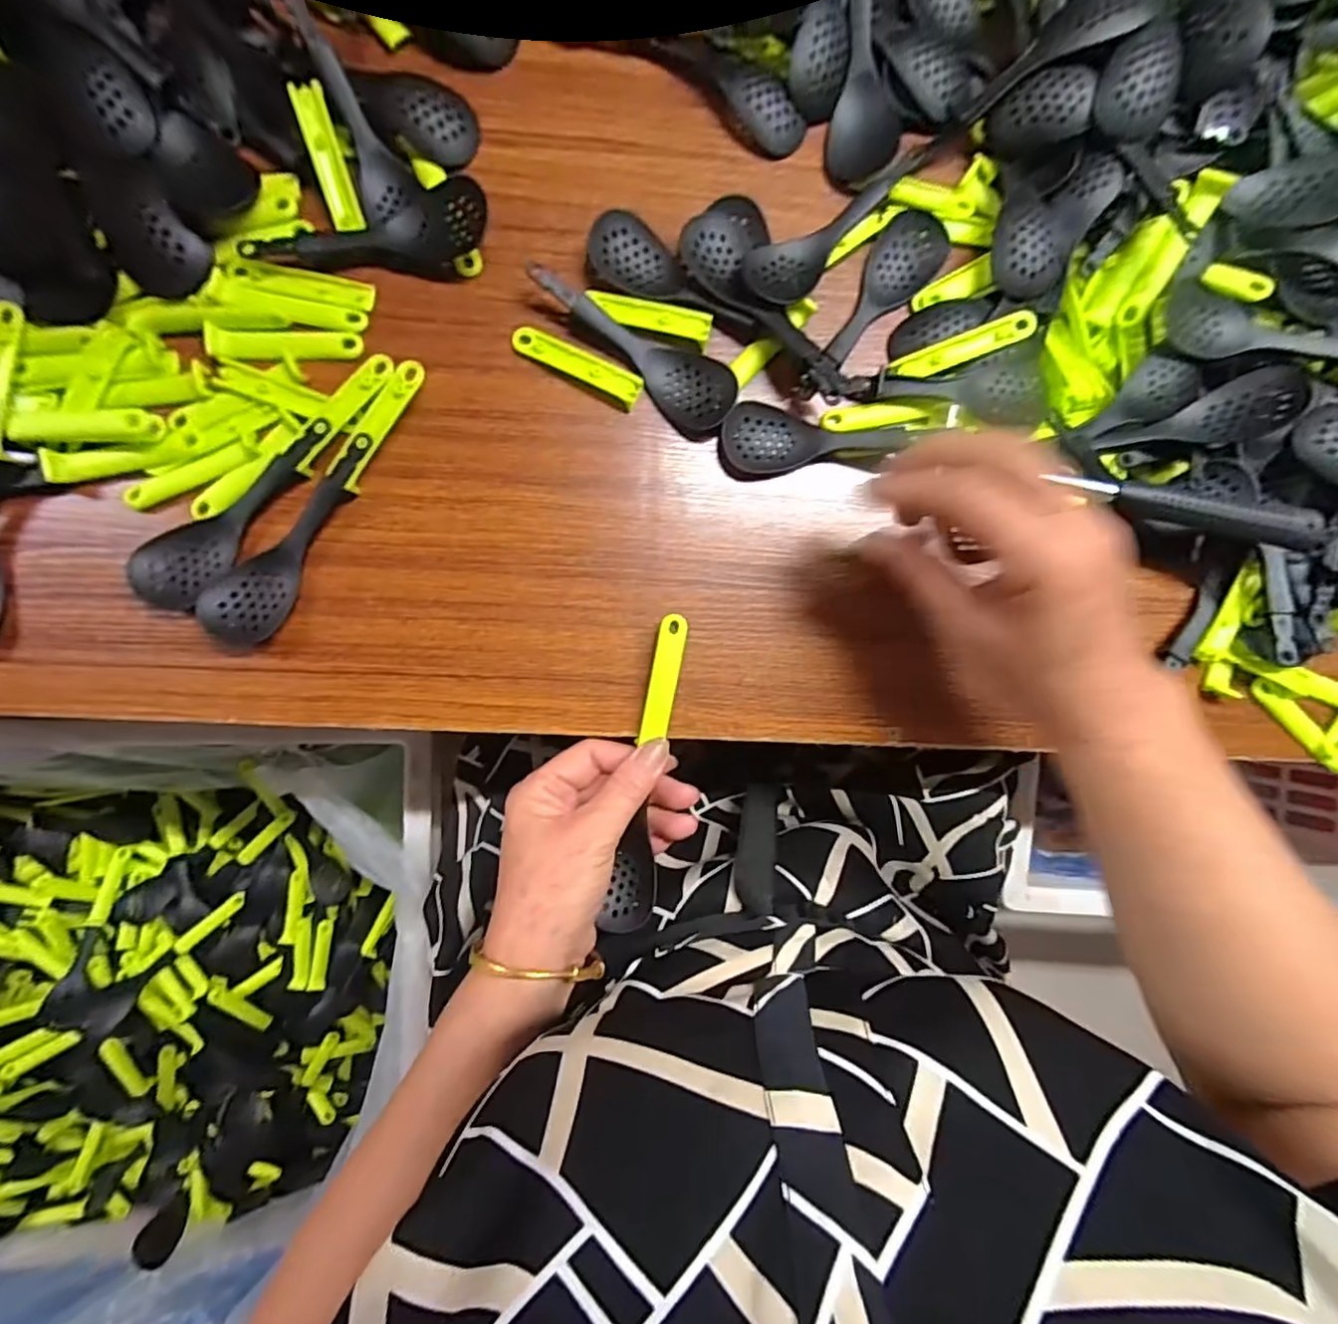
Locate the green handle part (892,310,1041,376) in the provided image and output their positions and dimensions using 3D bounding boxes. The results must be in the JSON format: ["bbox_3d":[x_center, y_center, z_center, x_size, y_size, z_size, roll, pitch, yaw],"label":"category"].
[{"bbox_3d":[0.167,-0.179,0.346,0.076,0.004,0.016,-17,92,11],"label":"green handle part"}]

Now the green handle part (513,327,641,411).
[{"bbox_3d":[-0.052,-0.167,0.344,0.076,0.004,0.019,25,89,-4],"label":"green handle part"}]

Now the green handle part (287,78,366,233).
[{"bbox_3d":[-0.181,-0.268,0.325,0.016,0.006,0.066,-14,112,-4],"label":"green handle part"}]

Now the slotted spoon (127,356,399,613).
[{"bbox_3d":[-0.222,-0.102,0.332,0.039,0.014,0.178,42,88,-4],"label":"slotted spoon"}]

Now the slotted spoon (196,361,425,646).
[{"bbox_3d":[-0.192,-0.087,0.331,0.036,0.014,0.176,34,88,-4],"label":"slotted spoon"}]

